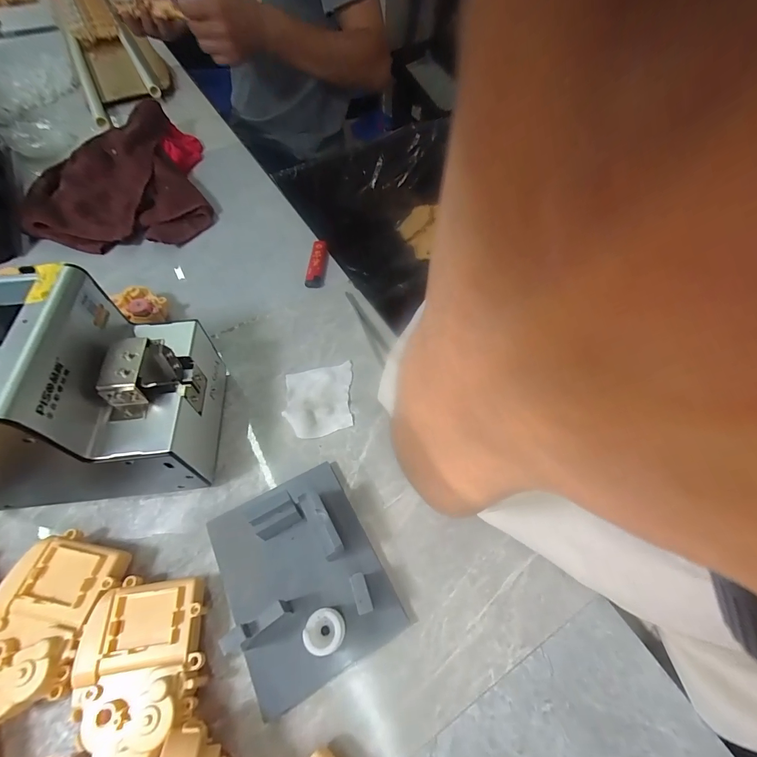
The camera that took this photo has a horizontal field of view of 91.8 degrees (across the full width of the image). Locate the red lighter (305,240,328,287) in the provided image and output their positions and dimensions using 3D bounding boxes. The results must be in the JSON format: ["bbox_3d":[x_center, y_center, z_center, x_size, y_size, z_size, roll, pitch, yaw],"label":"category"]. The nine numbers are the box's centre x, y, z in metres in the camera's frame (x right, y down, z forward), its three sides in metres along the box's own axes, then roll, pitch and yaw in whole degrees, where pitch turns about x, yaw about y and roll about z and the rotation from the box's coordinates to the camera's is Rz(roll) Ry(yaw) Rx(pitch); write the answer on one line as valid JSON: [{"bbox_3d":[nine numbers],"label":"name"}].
[{"bbox_3d":[-0.078,-0.148,0.473,0.023,0.014,0.074,1,57,1],"label":"red lighter"}]

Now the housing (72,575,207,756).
[{"bbox_3d":[-0.153,0.185,0.236,0.074,0.030,0.098,-10,58,-6],"label":"housing"}]

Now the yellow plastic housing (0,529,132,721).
[{"bbox_3d":[-0.228,0.165,0.254,0.075,0.036,0.099,9,58,6],"label":"yellow plastic housing"}]

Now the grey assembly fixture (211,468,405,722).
[{"bbox_3d":[-0.058,0.139,0.269,0.108,0.042,0.137,-26,60,-15],"label":"grey assembly fixture"}]

